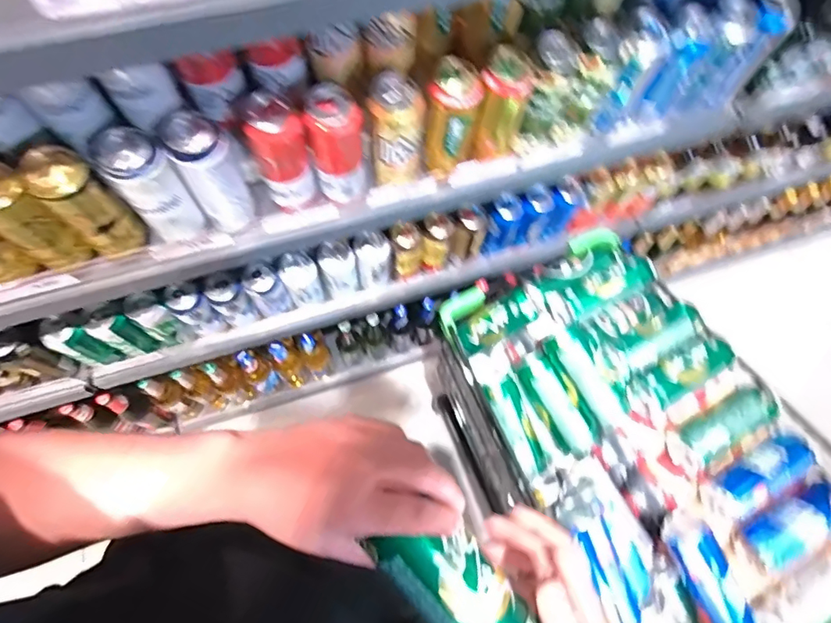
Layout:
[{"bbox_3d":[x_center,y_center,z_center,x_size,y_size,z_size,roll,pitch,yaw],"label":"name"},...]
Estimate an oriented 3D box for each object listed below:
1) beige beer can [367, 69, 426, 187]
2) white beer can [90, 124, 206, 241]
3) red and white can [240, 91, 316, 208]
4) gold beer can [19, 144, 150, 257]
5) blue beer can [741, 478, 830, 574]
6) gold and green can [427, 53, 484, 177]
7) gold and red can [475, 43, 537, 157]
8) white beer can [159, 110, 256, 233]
[{"bbox_3d":[-0.023,-0.233,0.636,0.067,0.131,0.066,4,70,-2],"label":"beige beer can"},{"bbox_3d":[-0.322,-0.156,0.594,0.064,0.132,0.080,-42,77,-15],"label":"white beer can"},{"bbox_3d":[-0.167,-0.198,0.625,0.070,0.140,0.059,-26,74,-12],"label":"red and white can"},{"bbox_3d":[-0.388,-0.123,0.589,0.054,0.155,0.064,41,73,11],"label":"gold beer can"},{"bbox_3d":[0.547,0.310,0.710,0.167,0.058,0.078,-26,74,-12],"label":"blue beer can"},{"bbox_3d":[0.047,-0.248,0.643,0.058,0.142,0.063,1,70,-3],"label":"gold and green can"},{"bbox_3d":[0.113,-0.268,0.658,0.064,0.138,0.066,17,70,3],"label":"gold and red can"},{"bbox_3d":[-0.249,-0.165,0.615,0.070,0.156,0.070,-25,73,-11],"label":"white beer can"}]

